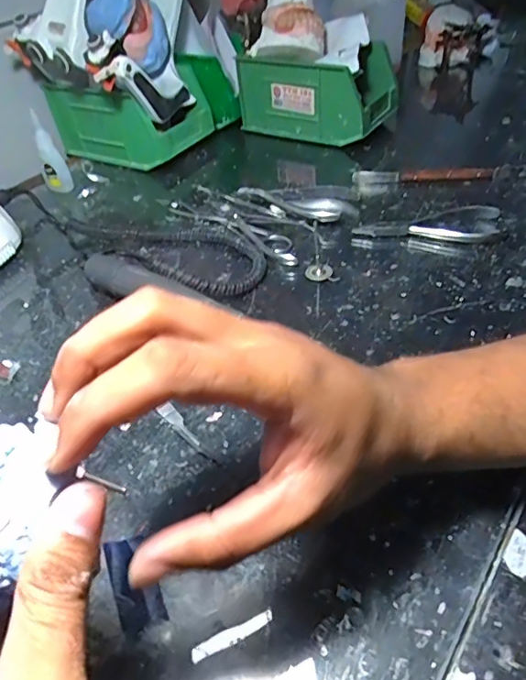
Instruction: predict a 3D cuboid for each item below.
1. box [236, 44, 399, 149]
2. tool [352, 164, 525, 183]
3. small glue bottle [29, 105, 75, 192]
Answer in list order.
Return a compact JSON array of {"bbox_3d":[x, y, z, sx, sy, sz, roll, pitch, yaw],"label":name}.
[{"bbox_3d":[0.066,-0.299,0.617,0.165,0.085,0.094,21,50,27],"label":"box"},{"bbox_3d":[0.178,-0.163,0.508,0.172,0.014,0.020,0,43,7],"label":"tool"},{"bbox_3d":[-0.229,-0.200,0.550,0.026,0.081,0.019,-21,45,-15],"label":"small glue bottle"}]

